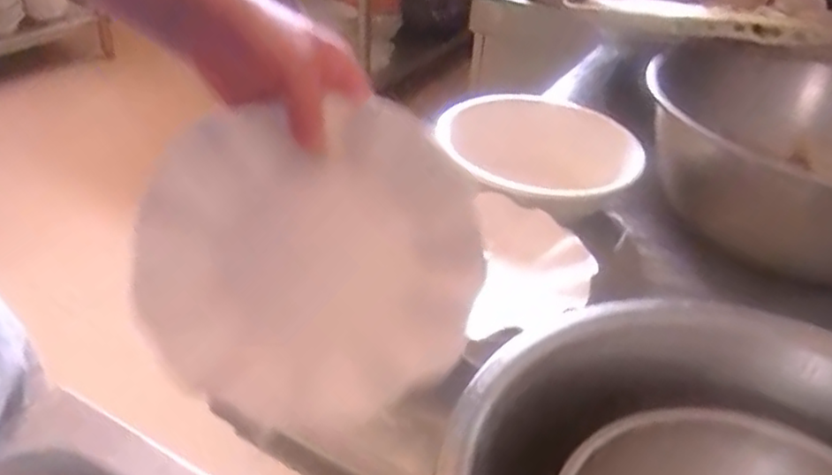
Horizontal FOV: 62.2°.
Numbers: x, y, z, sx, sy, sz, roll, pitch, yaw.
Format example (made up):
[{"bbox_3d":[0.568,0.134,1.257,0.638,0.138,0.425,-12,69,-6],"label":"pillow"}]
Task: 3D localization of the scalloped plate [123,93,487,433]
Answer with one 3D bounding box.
[{"bbox_3d":[-0.070,0.015,0.434,0.212,0.028,0.199,-2,75,6],"label":"scalloped plate"}]

